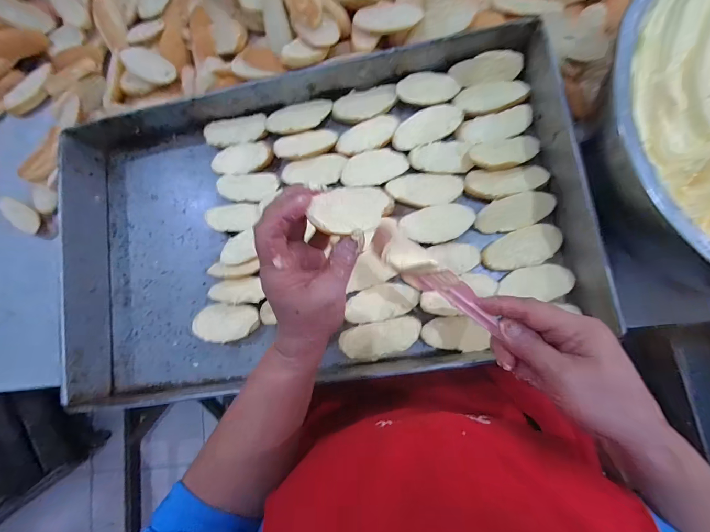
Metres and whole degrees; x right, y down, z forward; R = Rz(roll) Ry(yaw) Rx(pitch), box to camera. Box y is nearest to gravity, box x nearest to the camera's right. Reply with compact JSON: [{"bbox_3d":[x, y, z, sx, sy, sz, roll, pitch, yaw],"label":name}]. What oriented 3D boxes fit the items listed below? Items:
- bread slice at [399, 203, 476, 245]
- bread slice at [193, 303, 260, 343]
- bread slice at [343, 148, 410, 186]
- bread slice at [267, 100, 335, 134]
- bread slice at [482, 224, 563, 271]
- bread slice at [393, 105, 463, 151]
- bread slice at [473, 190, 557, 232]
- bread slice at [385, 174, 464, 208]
[{"bbox_3d":[0.099,-0.050,0.384,0.083,0.013,0.043,-13,82,6],"label":"bread slice"},{"bbox_3d":[-0.162,0.072,0.406,0.083,0.021,0.046,-4,83,7],"label":"bread slice"},{"bbox_3d":[0.024,-0.123,0.396,0.080,0.008,0.044,-3,83,7],"label":"bread slice"},{"bbox_3d":[-0.075,-0.198,0.420,0.089,0.007,0.043,-15,82,6],"label":"bread slice"},{"bbox_3d":[0.194,-0.021,0.373,0.088,0.008,0.043,-16,82,6],"label":"bread slice"},{"bbox_3d":[0.090,-0.174,0.397,0.088,0.006,0.041,-20,81,5],"label":"bread slice"},{"bbox_3d":[0.185,-0.063,0.370,0.083,0.009,0.038,-14,82,6],"label":"bread slice"},{"bbox_3d":[0.086,-0.093,0.393,0.089,0.007,0.042,5,84,8],"label":"bread slice"}]

